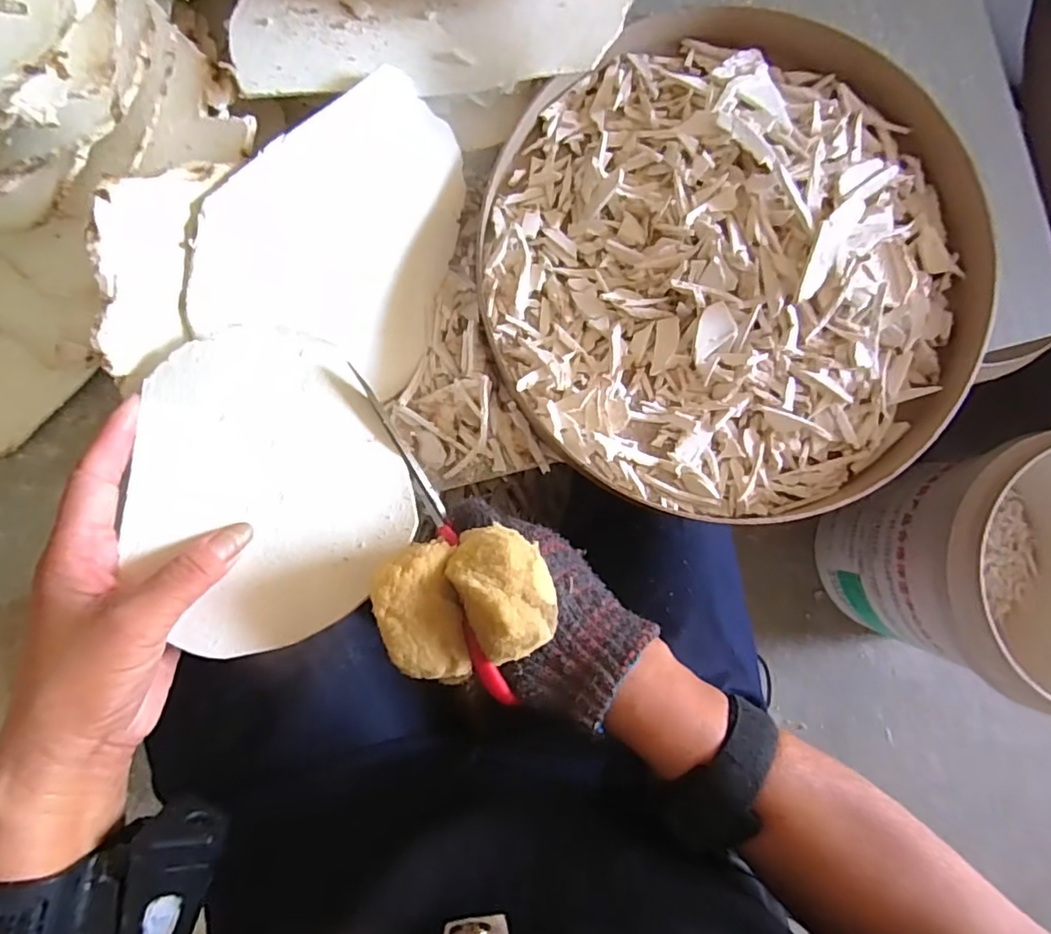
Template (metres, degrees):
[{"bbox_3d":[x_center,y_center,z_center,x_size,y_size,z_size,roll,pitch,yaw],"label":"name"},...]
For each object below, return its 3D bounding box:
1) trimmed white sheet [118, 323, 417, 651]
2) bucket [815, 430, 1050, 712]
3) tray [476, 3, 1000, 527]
[{"bbox_3d":[-0.128,0.007,0.288,0.125,0.008,0.146,-28,86,-11],"label":"trimmed white sheet"},{"bbox_3d":[0.583,0.117,0.753,0.276,0.354,0.292,0,86,-1],"label":"bucket"},{"bbox_3d":[0.127,-0.123,0.358,0.299,0.043,0.289,0,86,-1],"label":"tray"}]

